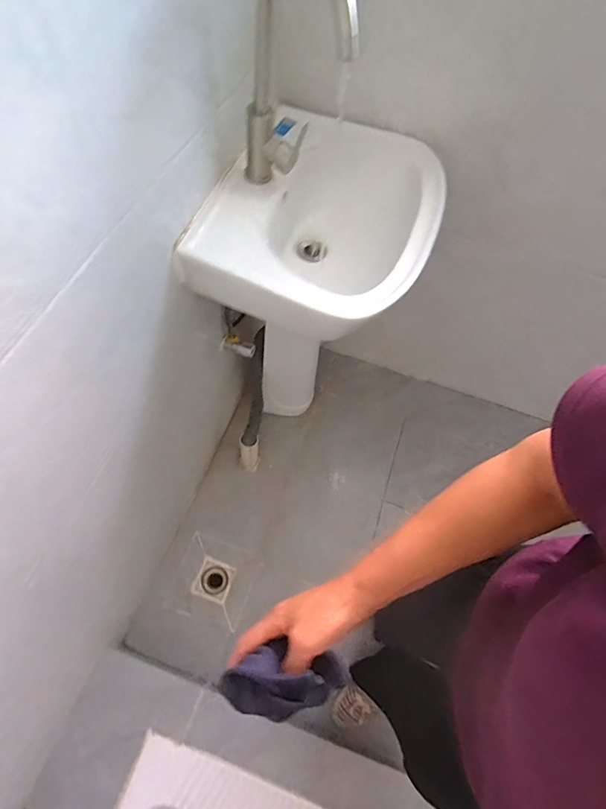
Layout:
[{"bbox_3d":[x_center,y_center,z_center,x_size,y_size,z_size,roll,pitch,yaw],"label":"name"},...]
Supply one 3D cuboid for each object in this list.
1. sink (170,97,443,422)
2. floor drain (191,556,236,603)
[{"bbox_3d":[0.040,-0.212,1.111,0.395,0.760,0.546,21,62,7],"label":"sink"},{"bbox_3d":[-0.247,0.486,1.190,0.095,0.009,0.101,22,54,-2],"label":"floor drain"}]

